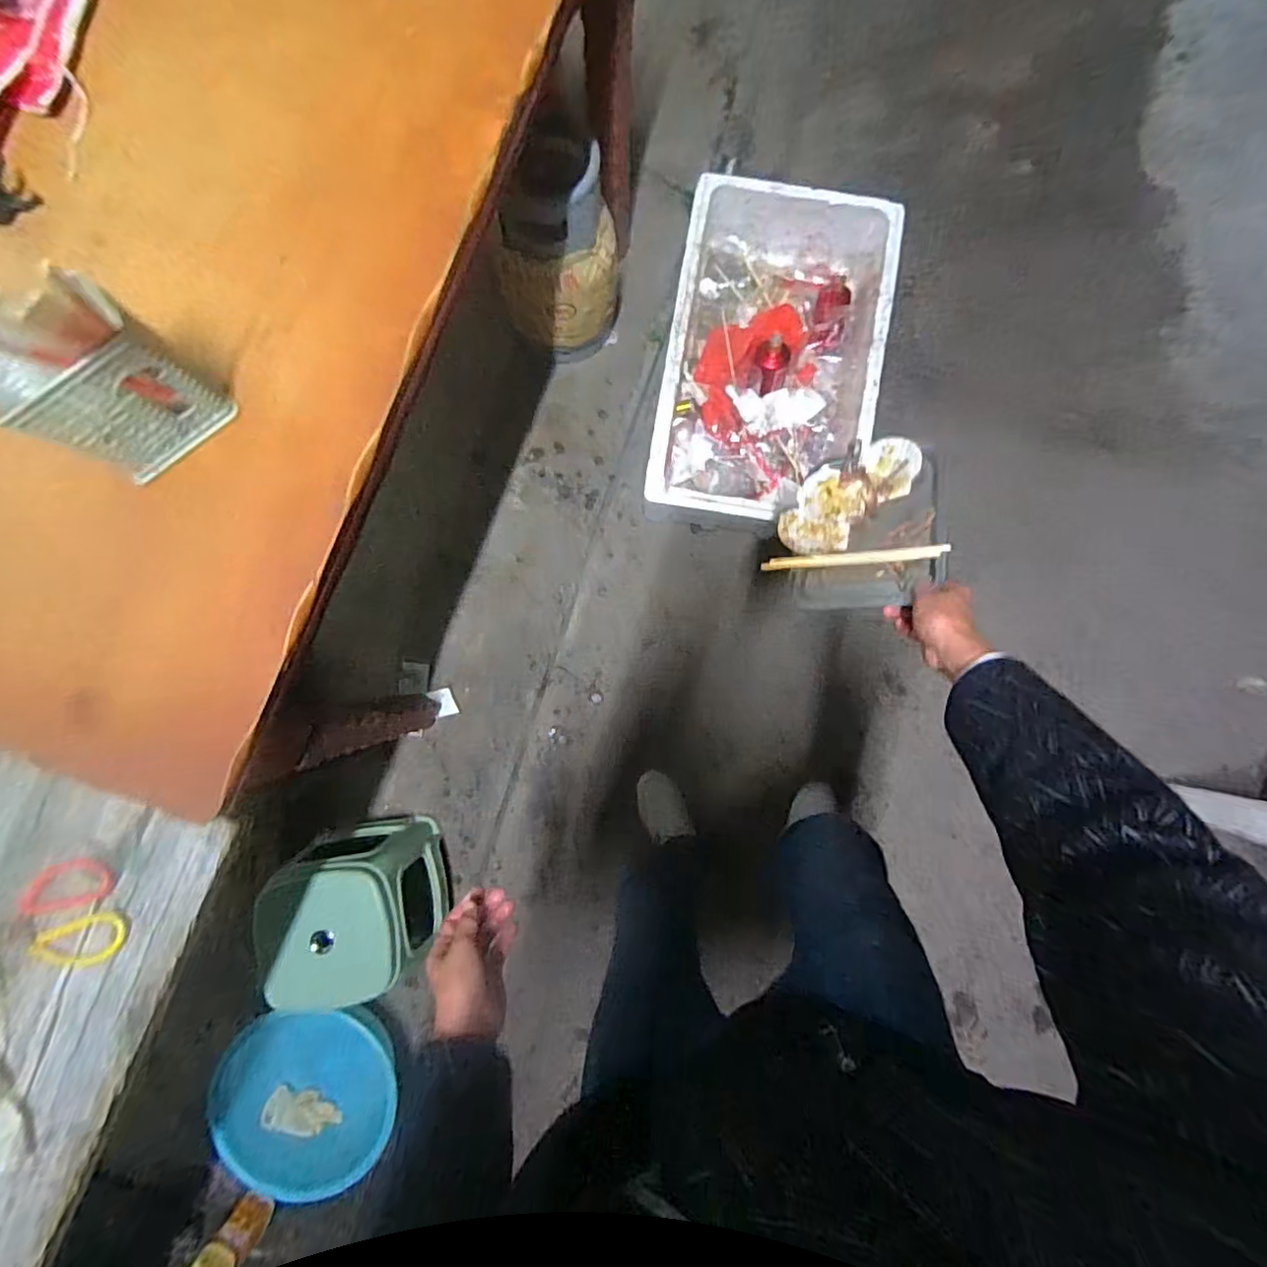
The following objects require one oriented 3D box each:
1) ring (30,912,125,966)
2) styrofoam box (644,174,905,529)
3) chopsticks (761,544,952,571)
[{"bbox_3d":[-0.601,0.337,0.637,0.105,0.012,0.052,-16,85,2],"label":"ring"},{"bbox_3d":[0.316,-0.617,1.356,0.463,0.197,0.757,9,87,4],"label":"styrofoam box"},{"bbox_3d":[0.282,-0.098,0.766,0.227,0.015,0.017,-1,88,33],"label":"chopsticks"}]

